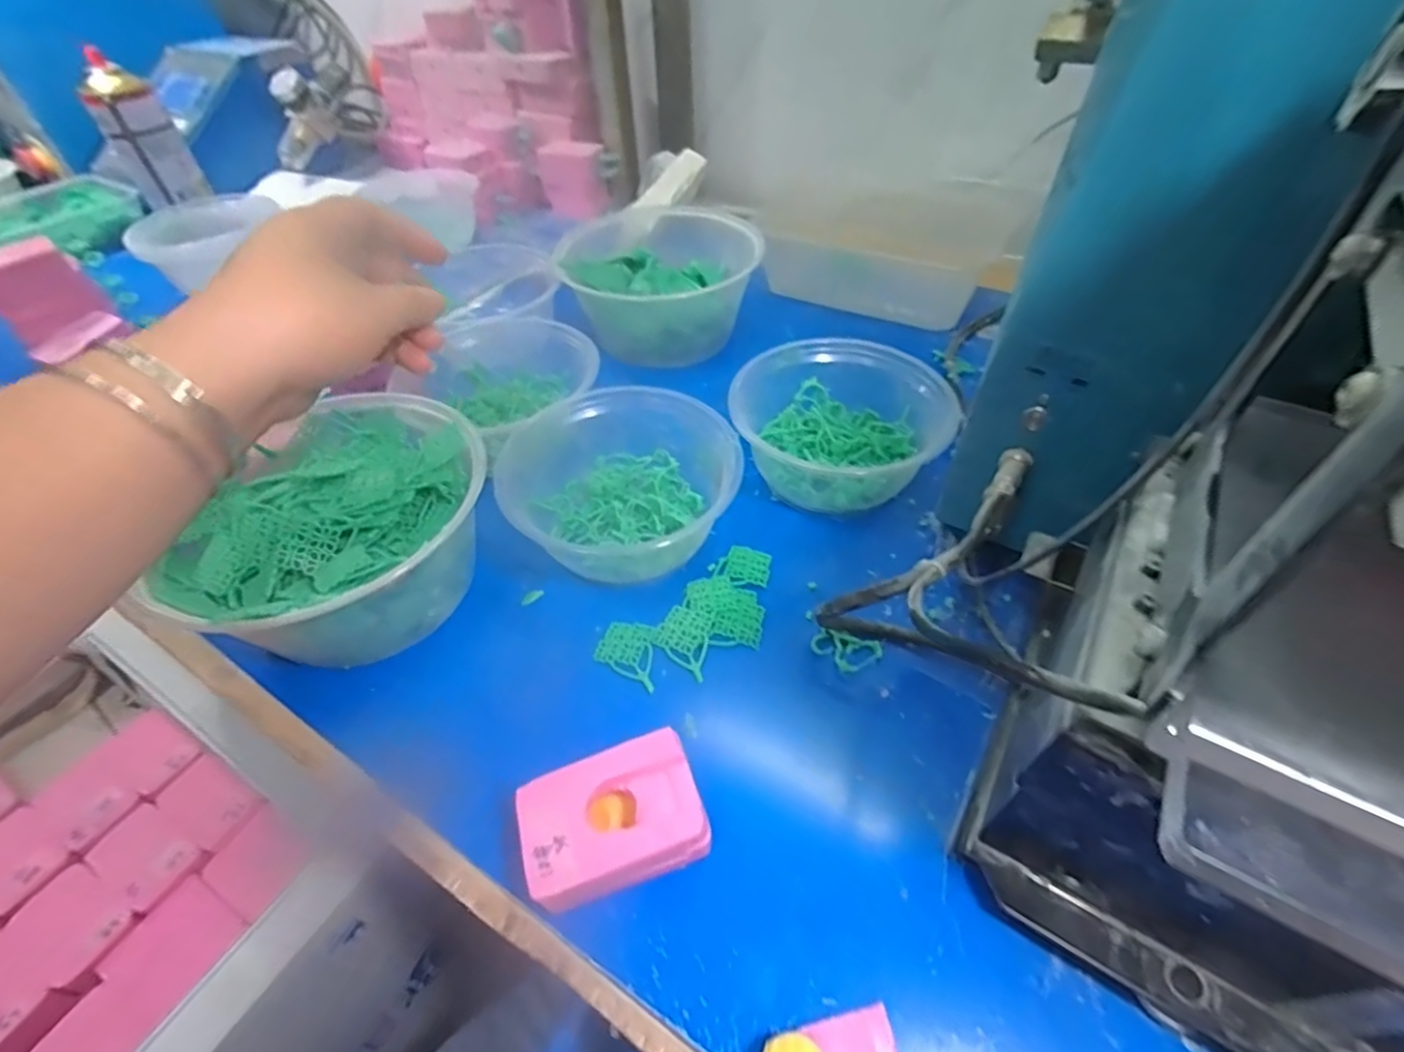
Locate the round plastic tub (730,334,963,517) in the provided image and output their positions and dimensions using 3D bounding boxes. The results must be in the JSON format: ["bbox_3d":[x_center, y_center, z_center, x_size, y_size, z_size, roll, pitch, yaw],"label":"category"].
[{"bbox_3d":[0.092,-0.071,0.401,0.124,0.059,0.121,-1,47,1],"label":"round plastic tub"}]

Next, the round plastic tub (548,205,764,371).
[{"bbox_3d":[-0.031,-0.220,0.540,0.159,0.072,0.183,5,48,7],"label":"round plastic tub"}]

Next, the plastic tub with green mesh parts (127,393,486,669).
[{"bbox_3d":[-0.188,0.007,0.333,0.148,0.073,0.153,-1,47,1],"label":"plastic tub with green mesh parts"}]

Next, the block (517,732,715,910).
[{"bbox_3d":[-0.035,0.123,0.252,0.069,0.036,0.050,-16,49,-13],"label":"block"}]

